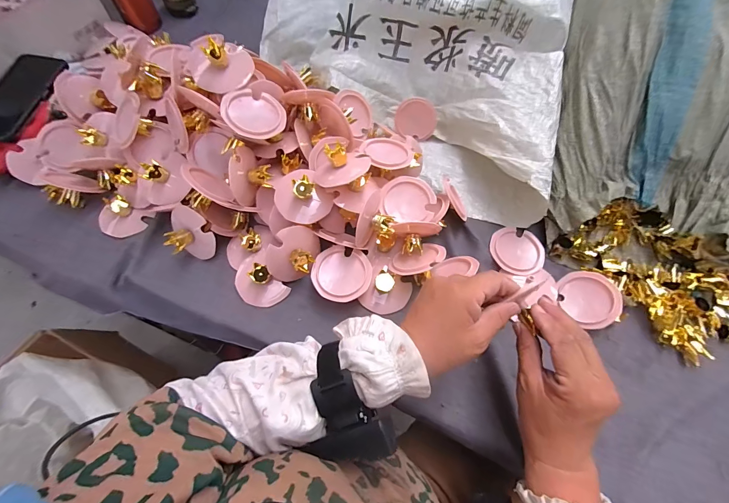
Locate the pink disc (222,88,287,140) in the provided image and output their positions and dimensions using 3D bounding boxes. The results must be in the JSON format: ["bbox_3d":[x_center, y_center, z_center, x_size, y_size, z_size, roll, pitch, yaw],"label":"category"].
[{"bbox_3d":[-0.141,-0.173,0.417,0.071,0.015,0.074,9,62,-16],"label":"pink disc"}]

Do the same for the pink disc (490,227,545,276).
[{"bbox_3d":[0.226,0.001,0.492,0.076,0.013,0.073,5,64,0],"label":"pink disc"}]

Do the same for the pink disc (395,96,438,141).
[{"bbox_3d":[0.090,-0.231,0.580,0.070,0.066,0.007,11,31,0],"label":"pink disc"}]

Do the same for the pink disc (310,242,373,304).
[{"bbox_3d":[-0.029,0.028,0.431,0.073,0.006,0.073,1,64,-2],"label":"pink disc"}]

